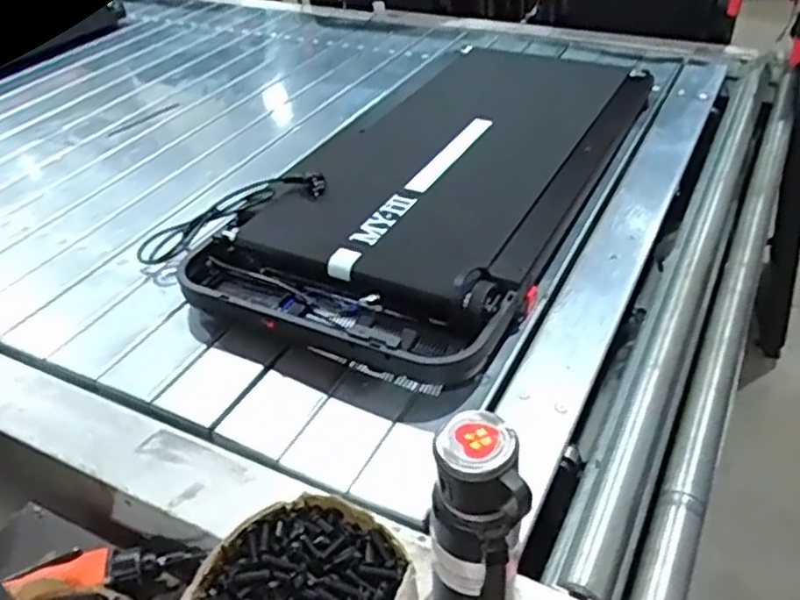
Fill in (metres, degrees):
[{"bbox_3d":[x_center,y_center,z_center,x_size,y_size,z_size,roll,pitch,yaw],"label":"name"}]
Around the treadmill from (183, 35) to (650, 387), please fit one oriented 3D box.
[{"bbox_3d":[0.086,-0.226,1.274,0.514,0.108,0.975,15,42,22],"label":"treadmill"}]

